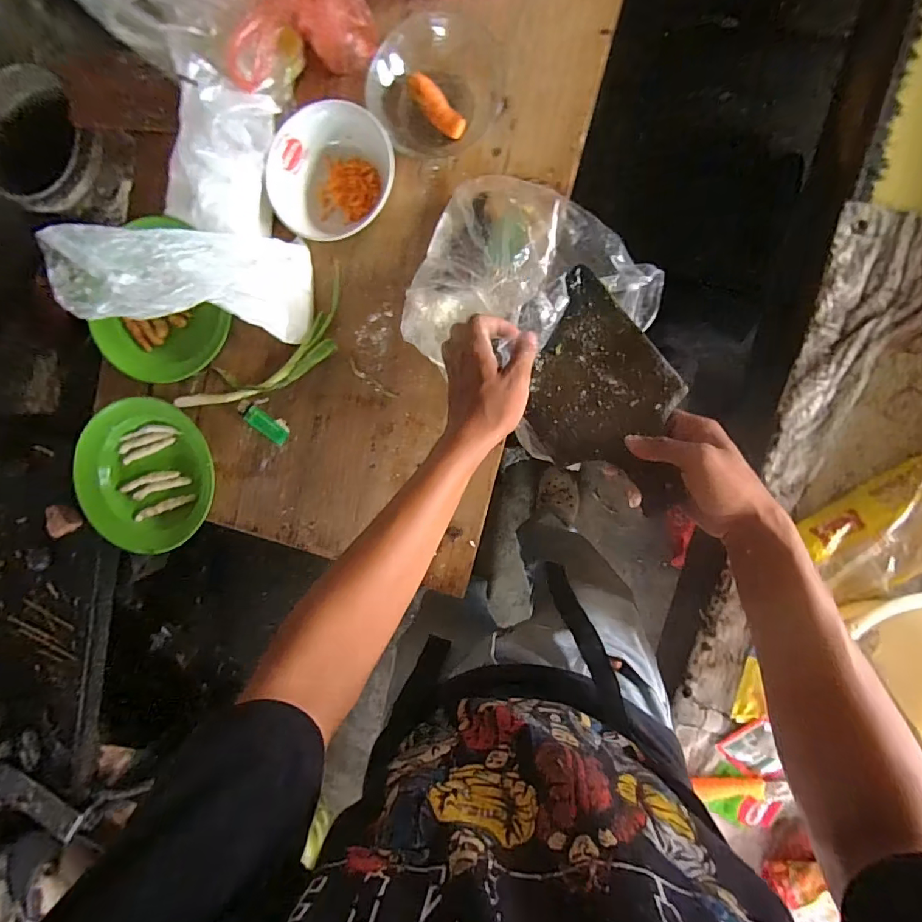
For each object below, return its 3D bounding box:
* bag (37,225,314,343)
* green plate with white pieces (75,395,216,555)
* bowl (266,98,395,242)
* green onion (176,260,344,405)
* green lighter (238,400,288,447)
[{"bbox_3d":[-0.288,-0.196,0.543,0.081,0.264,0.112,-12,94,33],"label":"bag"},{"bbox_3d":[-0.445,0.022,0.676,0.201,0.020,0.207,10,96,6],"label":"green plate with white pieces"},{"bbox_3d":[-0.156,-0.352,0.587,0.153,0.060,0.139,-14,94,8],"label":"bowl"},{"bbox_3d":[-0.256,-0.133,0.640,0.295,0.029,0.088,-35,91,9],"label":"green onion"},{"bbox_3d":[-0.274,-0.051,0.660,0.076,0.012,0.026,40,98,2],"label":"green lighter"}]

